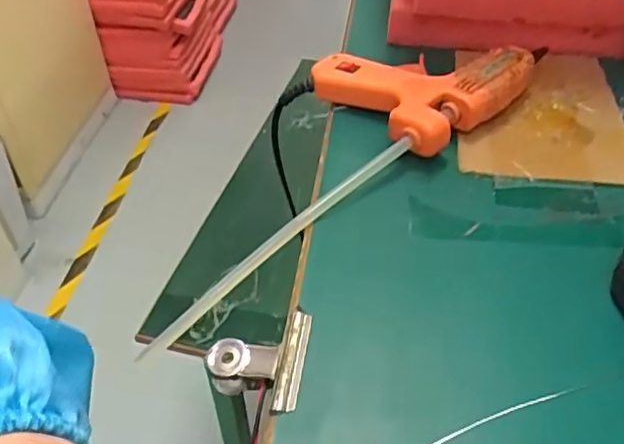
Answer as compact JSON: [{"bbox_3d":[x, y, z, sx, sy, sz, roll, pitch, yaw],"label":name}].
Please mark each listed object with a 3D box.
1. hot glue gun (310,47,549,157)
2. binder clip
[{"bbox_3d":[0.070,-0.090,0.408,0.115,0.031,0.098,-31,51,-27],"label":"hot glue gun"},{"bbox_3d":[-0.024,0.066,0.288,0.043,0.023,0.051,5,44,7],"label":"binder clip"}]

